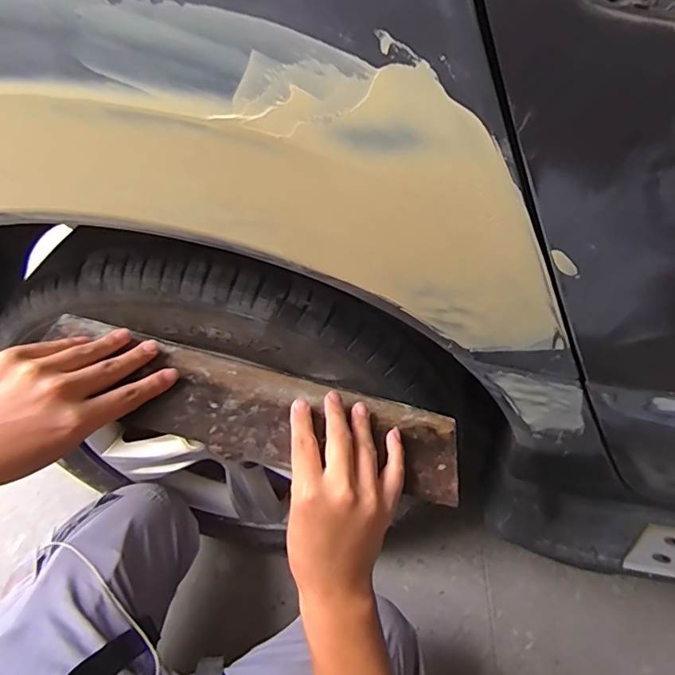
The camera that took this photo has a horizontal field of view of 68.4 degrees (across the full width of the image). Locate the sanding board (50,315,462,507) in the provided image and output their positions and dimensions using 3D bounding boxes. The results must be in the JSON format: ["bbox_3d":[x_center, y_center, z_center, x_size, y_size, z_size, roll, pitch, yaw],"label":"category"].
[{"bbox_3d":[-0.067,0.062,0.422,0.358,0.011,0.089,15,48,-6],"label":"sanding board"}]

